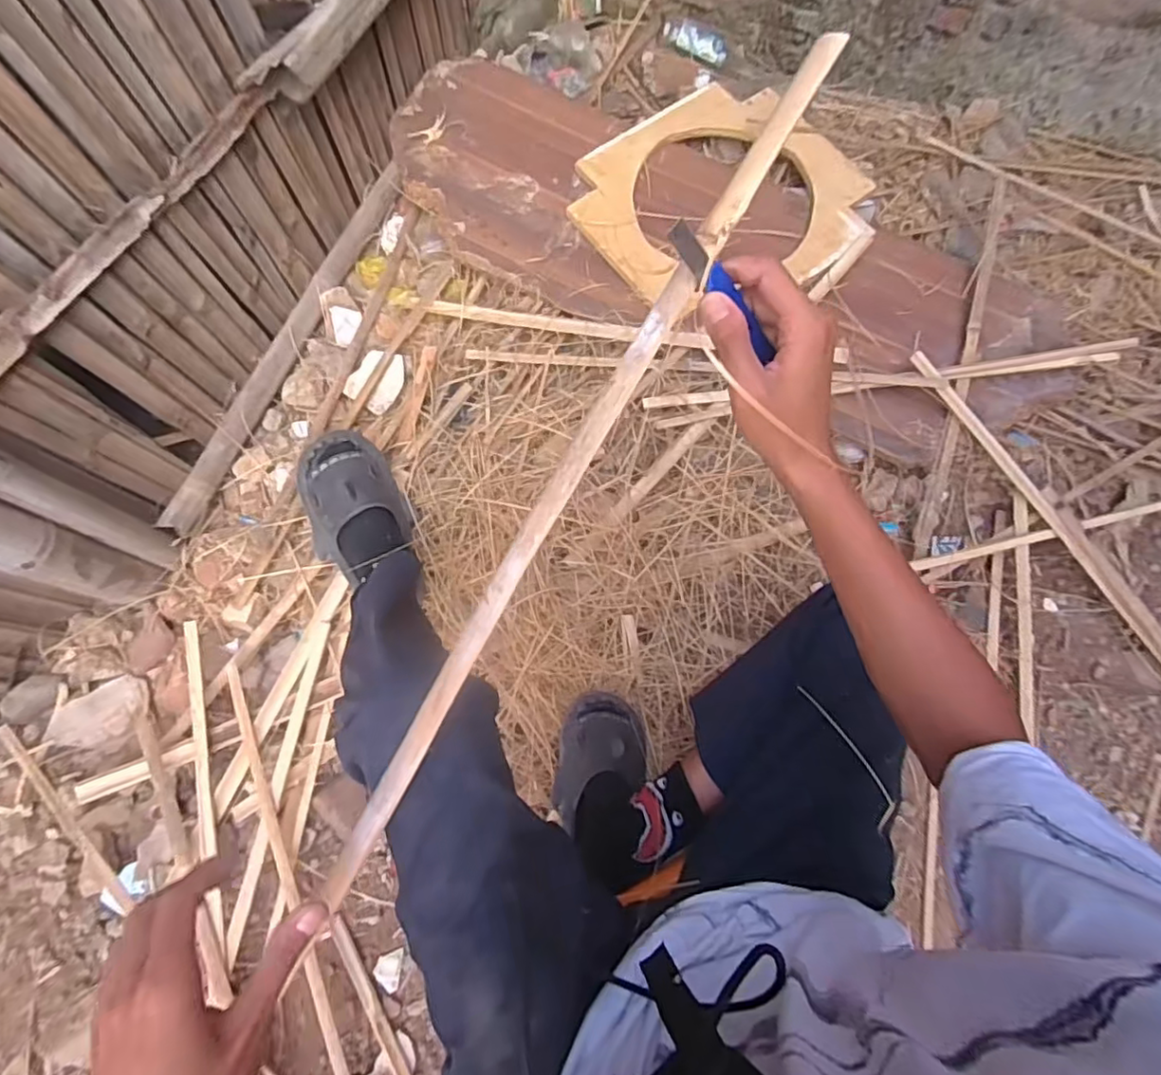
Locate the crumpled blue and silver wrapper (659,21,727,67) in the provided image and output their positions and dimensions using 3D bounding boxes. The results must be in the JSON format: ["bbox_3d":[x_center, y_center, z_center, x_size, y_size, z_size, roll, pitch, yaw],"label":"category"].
[{"bbox_3d":[0.240,-1.061,1.295,0.147,0.042,0.053,21,71,5],"label":"crumpled blue and silver wrapper"}]

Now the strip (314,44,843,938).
[{"bbox_3d":[-0.015,-0.019,0.387,0.026,0.011,0.617,35,98,29],"label":"strip"}]

